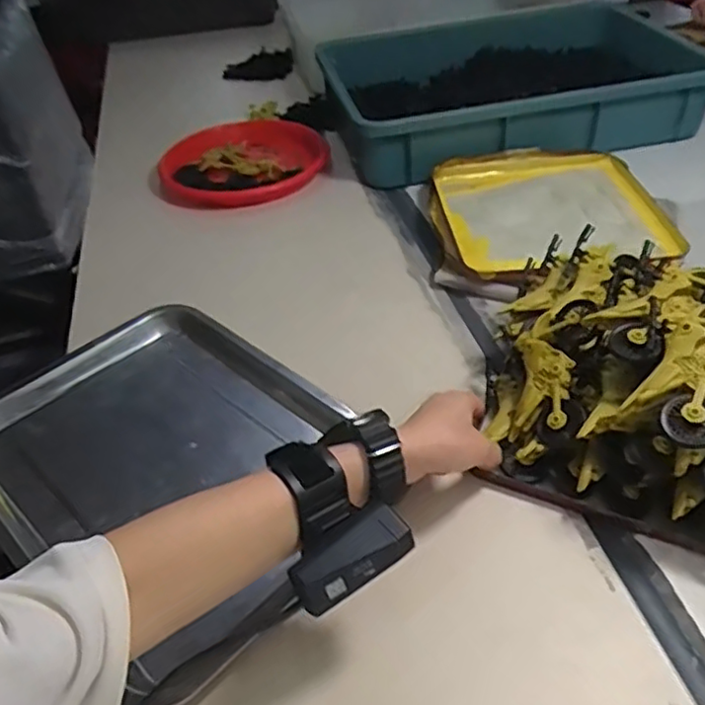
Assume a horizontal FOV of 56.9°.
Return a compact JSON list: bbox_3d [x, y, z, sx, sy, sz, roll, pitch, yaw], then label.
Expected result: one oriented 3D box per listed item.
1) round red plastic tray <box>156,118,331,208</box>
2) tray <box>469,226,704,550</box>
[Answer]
[{"bbox_3d":[-0.153,-0.282,0.937,0.222,0.048,0.235,-2,42,2],"label":"round red plastic tray"},{"bbox_3d":[0.265,0.019,0.486,0.304,0.121,0.229,18,47,25],"label":"tray"}]

